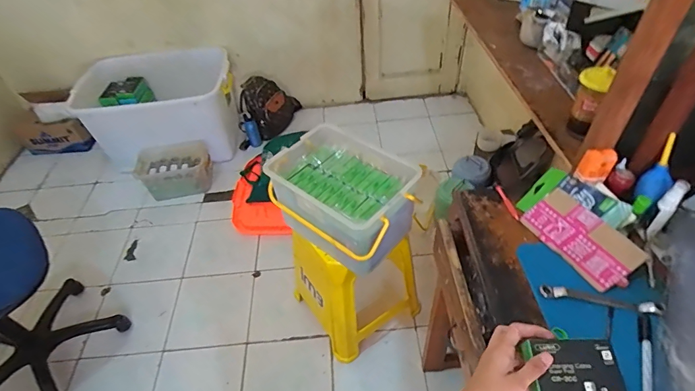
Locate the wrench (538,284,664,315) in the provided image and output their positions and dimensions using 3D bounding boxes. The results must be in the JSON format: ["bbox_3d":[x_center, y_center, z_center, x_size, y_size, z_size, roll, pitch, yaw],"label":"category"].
[{"bbox_3d":[0.373,0.154,0.585,0.163,0.009,0.019,8,47,13],"label":"wrench"}]

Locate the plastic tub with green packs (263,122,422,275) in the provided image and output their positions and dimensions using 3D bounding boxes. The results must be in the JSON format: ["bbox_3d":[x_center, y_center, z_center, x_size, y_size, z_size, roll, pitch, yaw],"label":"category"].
[{"bbox_3d":[-0.005,0.006,1.085,0.354,0.208,0.264,30,56,30],"label":"plastic tub with green packs"}]

